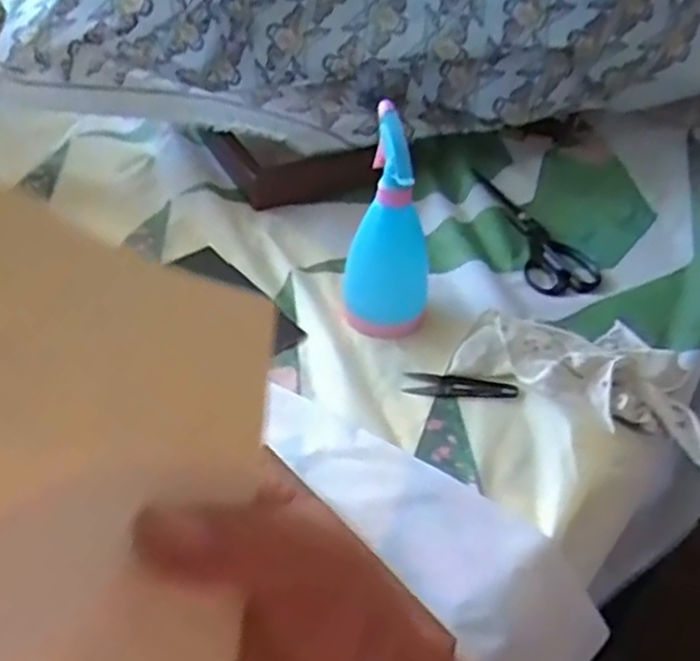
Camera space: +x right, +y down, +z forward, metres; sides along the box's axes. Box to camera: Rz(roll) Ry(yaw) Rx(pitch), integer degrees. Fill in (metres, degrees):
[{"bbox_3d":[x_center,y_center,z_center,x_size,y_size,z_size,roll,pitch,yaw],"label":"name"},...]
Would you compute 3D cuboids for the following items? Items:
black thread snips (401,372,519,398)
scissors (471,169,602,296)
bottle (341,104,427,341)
[{"bbox_3d":[0.100,0.048,0.688,0.099,0.011,0.029,5,41,1],"label":"black thread snips"},{"bbox_3d":[0.211,-0.122,0.877,0.077,0.018,0.227,-7,43,-12],"label":"scissors"},{"bbox_3d":[0.037,-0.094,0.700,0.080,0.194,0.084,6,42,3],"label":"bottle"}]

